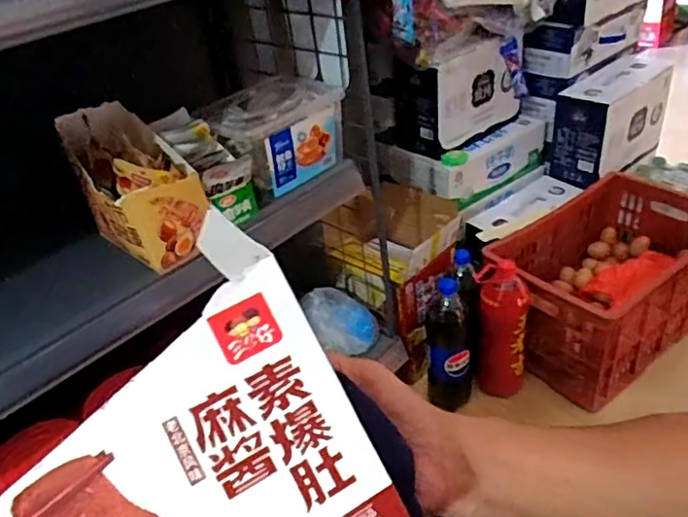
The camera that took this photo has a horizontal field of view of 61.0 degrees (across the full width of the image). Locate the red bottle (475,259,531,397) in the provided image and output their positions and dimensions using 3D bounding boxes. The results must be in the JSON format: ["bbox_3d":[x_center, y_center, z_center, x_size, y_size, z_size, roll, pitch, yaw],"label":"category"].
[{"bbox_3d":[0.305,0.141,1.139,0.096,0.273,0.087,5,38,17],"label":"red bottle"}]

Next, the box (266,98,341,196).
[{"bbox_3d":[-0.059,-0.170,0.899,0.025,0.095,0.155,22,45,33],"label":"box"}]

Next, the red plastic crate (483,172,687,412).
[{"bbox_3d":[0.554,0.048,1.258,0.468,0.249,0.318,-26,40,-23],"label":"red plastic crate"}]

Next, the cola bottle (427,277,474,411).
[{"bbox_3d":[0.202,0.170,1.113,0.088,0.279,0.075,2,37,13],"label":"cola bottle"}]

